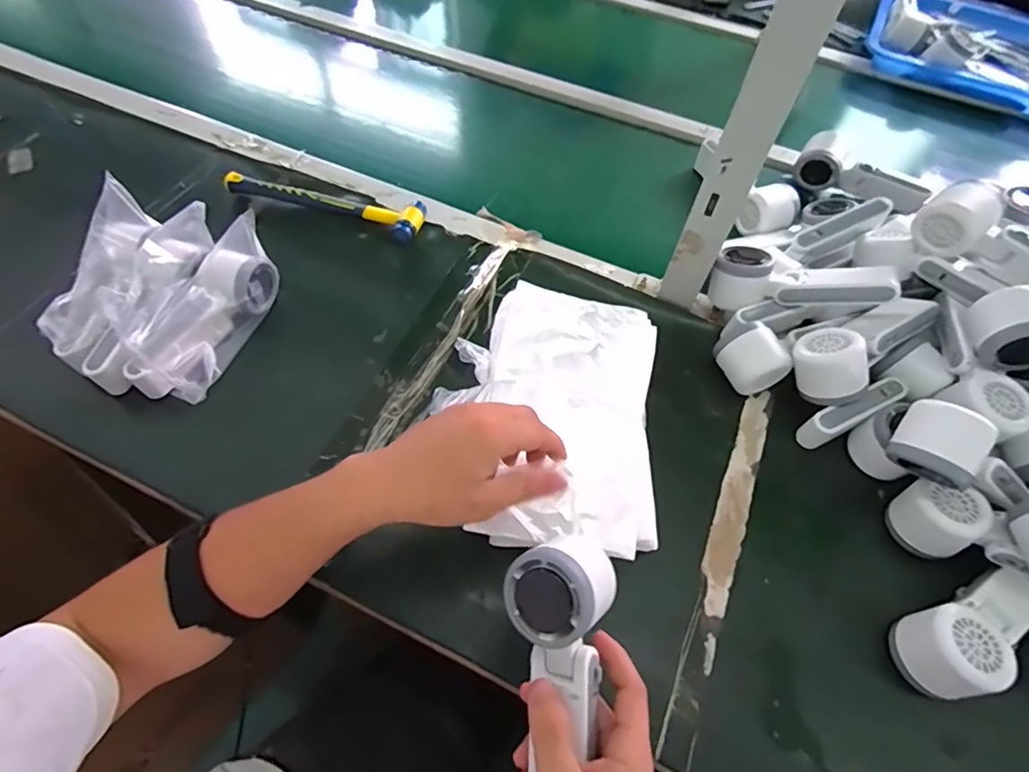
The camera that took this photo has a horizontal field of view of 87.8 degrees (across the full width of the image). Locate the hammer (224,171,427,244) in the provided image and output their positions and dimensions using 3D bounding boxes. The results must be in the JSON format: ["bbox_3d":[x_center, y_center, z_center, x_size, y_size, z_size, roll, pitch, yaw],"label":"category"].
[{"bbox_3d":[-0.225,-0.224,0.643,0.237,0.023,0.056,16,59,6],"label":"hammer"}]

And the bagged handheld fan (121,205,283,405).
[{"bbox_3d":[-0.299,-0.074,0.521,0.062,0.078,0.174,11,58,3],"label":"bagged handheld fan"}]

